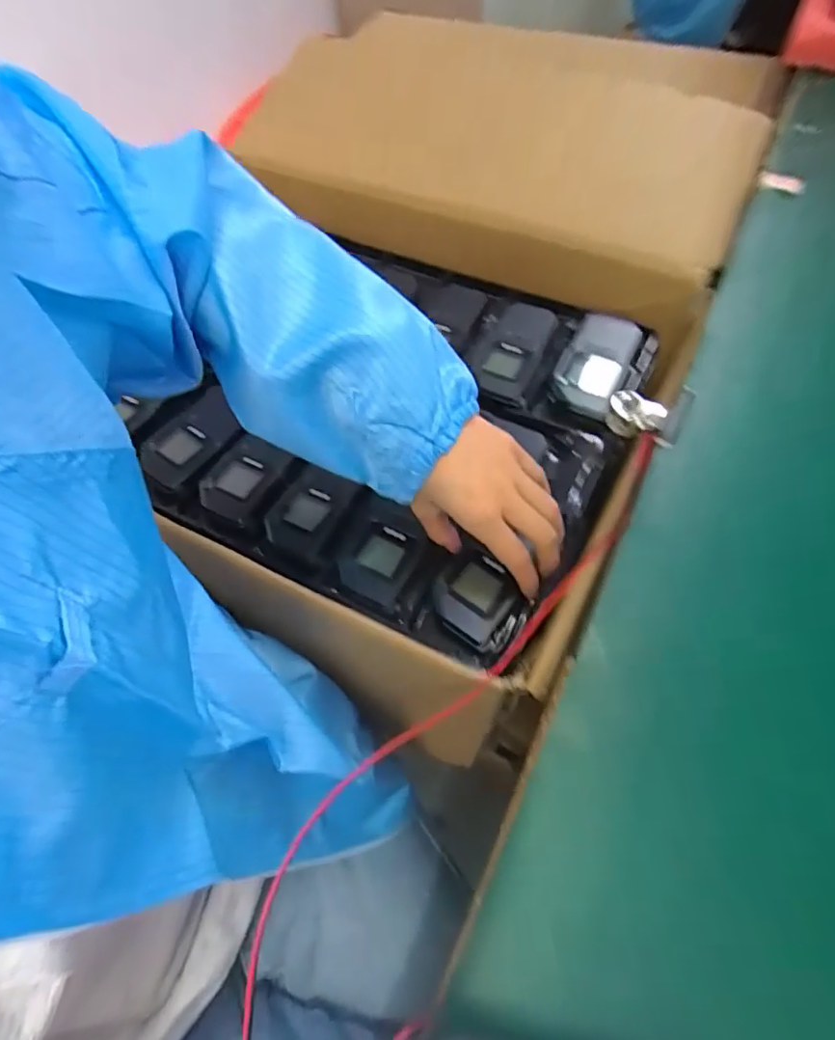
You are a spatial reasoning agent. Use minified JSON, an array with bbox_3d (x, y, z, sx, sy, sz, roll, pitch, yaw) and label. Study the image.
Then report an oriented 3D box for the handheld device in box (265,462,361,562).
[{"bbox_3d":[-0.088,-0.005,0.451,0.058,0.022,0.069,22,66,15],"label":"handheld device in box"}]

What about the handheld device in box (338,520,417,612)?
[{"bbox_3d":[-0.032,0.031,0.422,0.050,0.010,0.062,17,65,13],"label":"handheld device in box"}]

